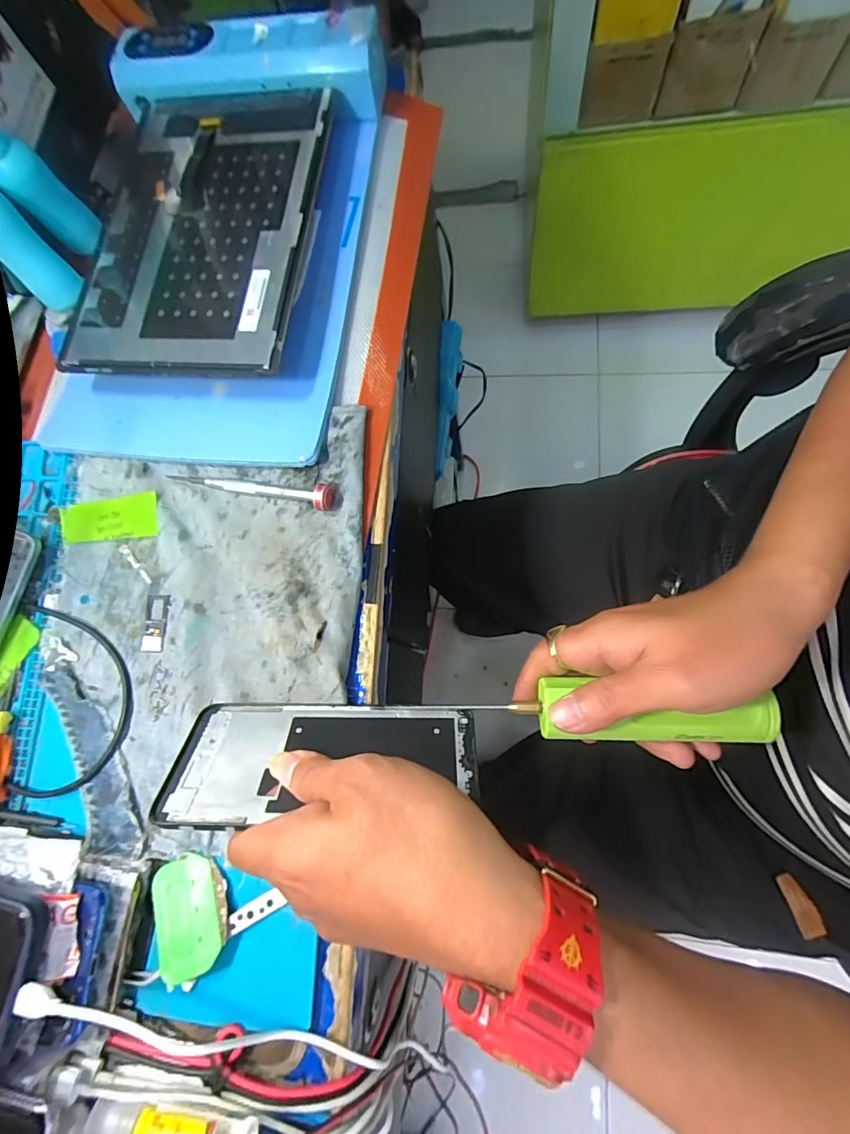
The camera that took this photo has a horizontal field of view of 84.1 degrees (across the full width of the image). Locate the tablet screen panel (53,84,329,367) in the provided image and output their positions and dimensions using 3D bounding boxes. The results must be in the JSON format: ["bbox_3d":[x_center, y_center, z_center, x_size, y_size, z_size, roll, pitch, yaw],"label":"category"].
[{"bbox_3d":[-0.163,-0.244,0.338,0.160,0.015,0.237,3,77,8],"label":"tablet screen panel"}]

